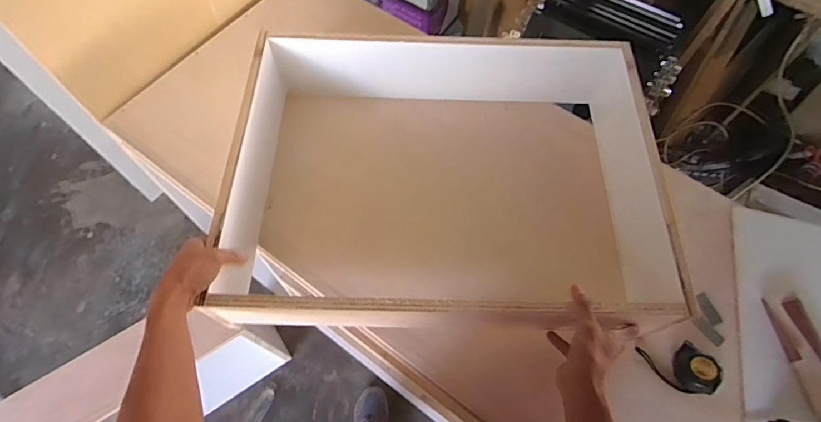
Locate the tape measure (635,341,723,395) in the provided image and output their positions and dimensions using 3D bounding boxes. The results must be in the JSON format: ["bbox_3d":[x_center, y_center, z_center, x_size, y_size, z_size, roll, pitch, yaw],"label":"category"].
[{"bbox_3d":[0.411,0.238,0.671,0.091,0.053,0.075,-3,64,-3],"label":"tape measure"}]

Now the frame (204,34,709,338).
[{"bbox_3d":[0.054,-0.069,0.764,0.648,0.186,0.536,3,64,0],"label":"frame"}]

